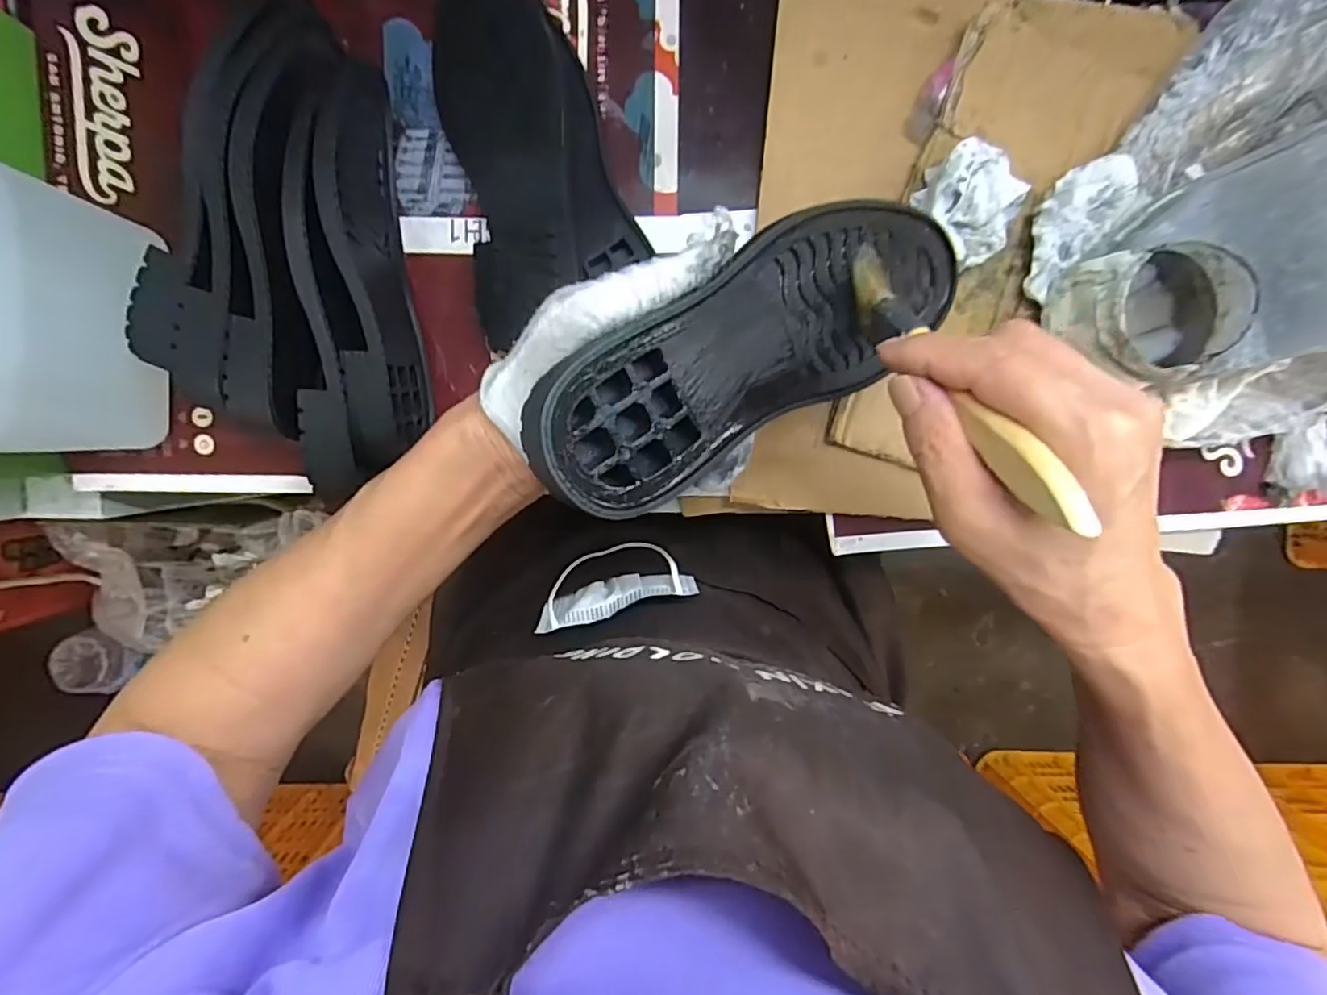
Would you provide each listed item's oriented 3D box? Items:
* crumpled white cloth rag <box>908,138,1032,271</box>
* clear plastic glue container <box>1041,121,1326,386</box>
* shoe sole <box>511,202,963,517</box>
[{"bbox_3d":[0.170,-0.162,0.341,0.065,0.035,0.059,-34,96,1],"label":"crumpled white cloth rag"},{"bbox_3d":[0.312,-0.121,0.303,0.191,0.120,0.102,-21,96,0],"label":"clear plastic glue container"},{"bbox_3d":[0.038,-0.064,0.251,0.213,0.030,0.070,-34,114,-24],"label":"shoe sole"}]

